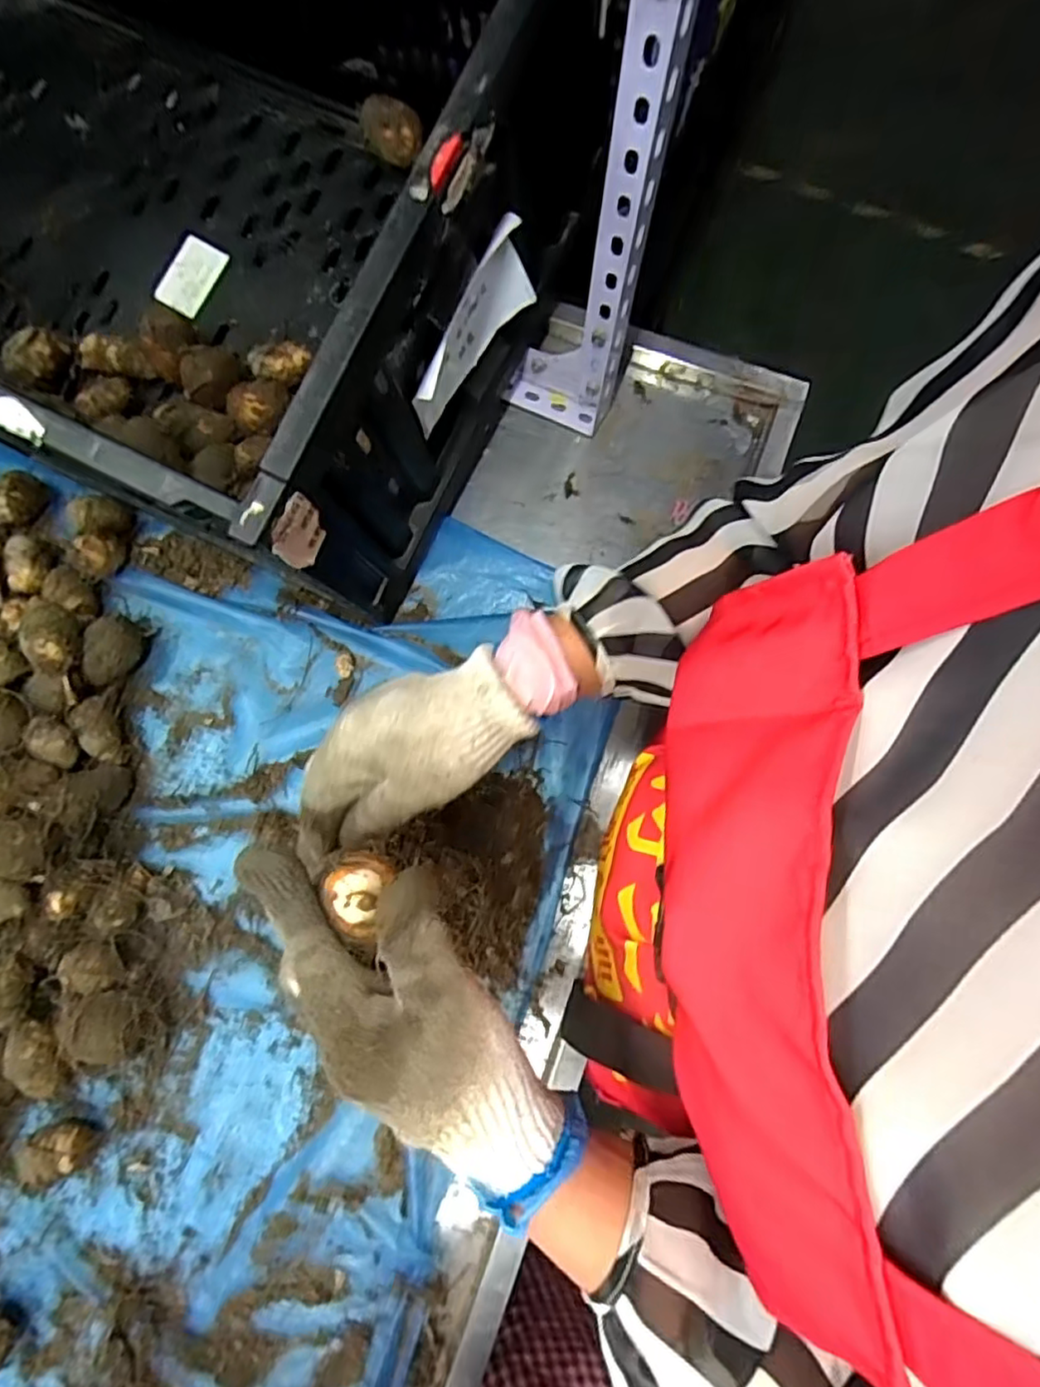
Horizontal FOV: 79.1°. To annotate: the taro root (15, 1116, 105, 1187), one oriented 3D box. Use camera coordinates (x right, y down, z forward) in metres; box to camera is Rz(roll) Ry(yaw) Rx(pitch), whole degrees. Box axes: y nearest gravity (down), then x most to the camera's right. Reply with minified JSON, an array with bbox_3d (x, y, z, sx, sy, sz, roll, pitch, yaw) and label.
[{"bbox_3d":[-0.308,0.303,0.415,0.048,0.030,0.033,-25,79,-4],"label":"taro root"}]

